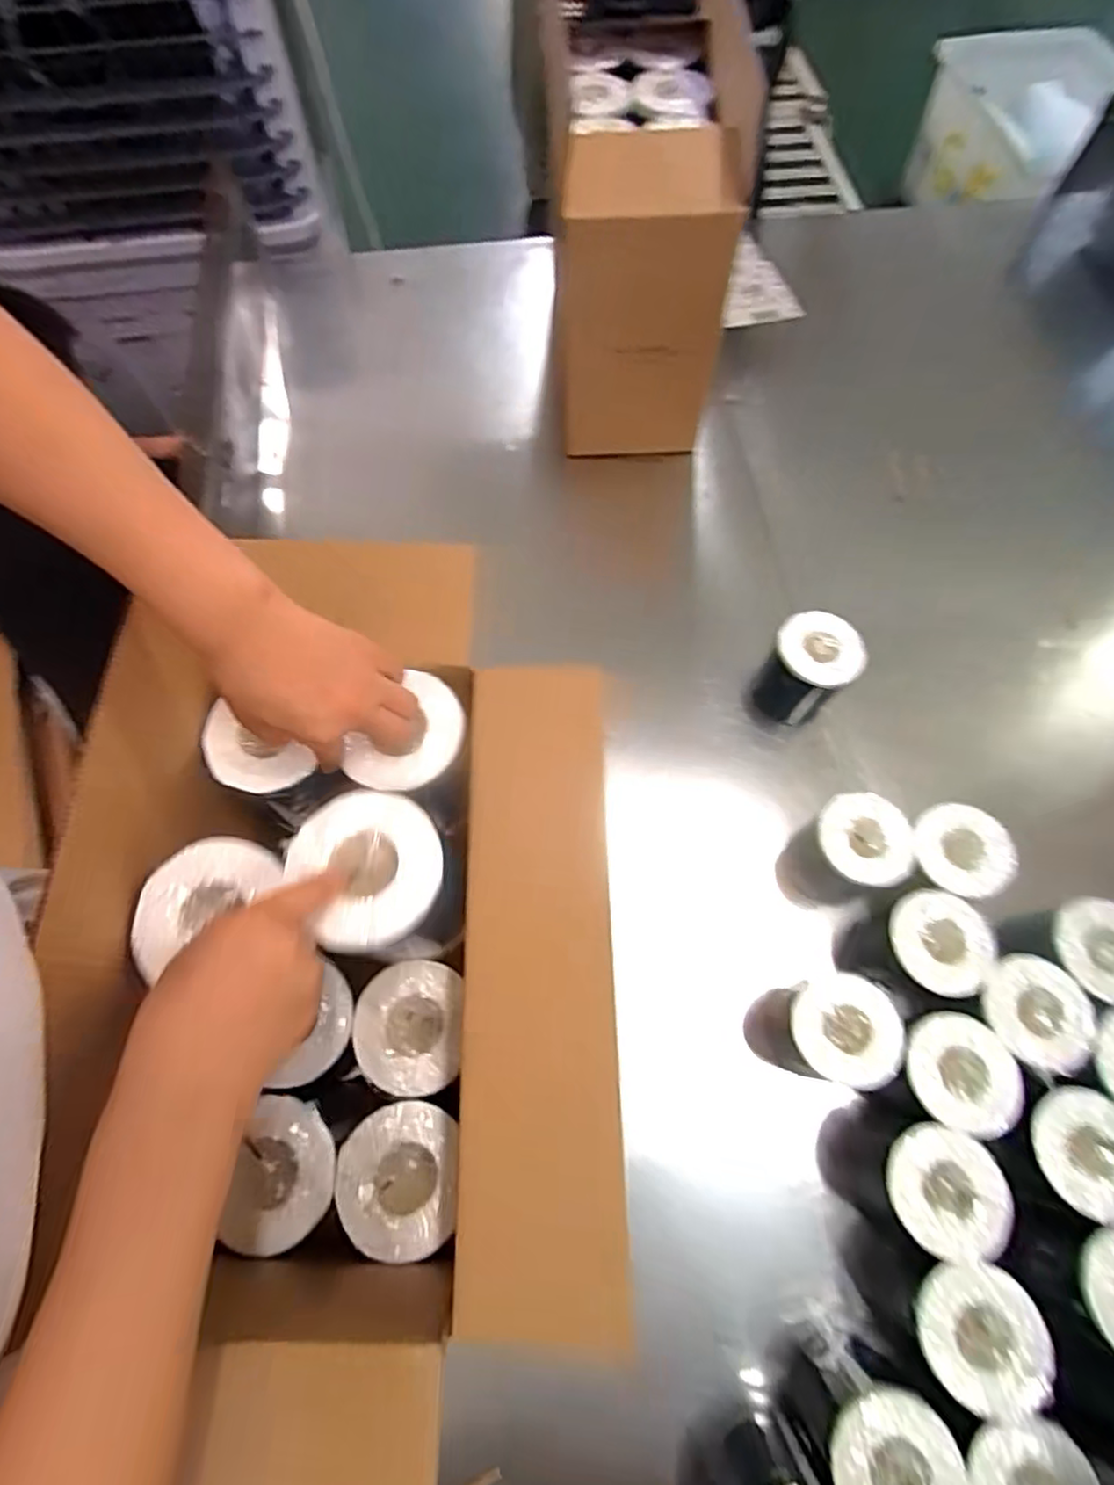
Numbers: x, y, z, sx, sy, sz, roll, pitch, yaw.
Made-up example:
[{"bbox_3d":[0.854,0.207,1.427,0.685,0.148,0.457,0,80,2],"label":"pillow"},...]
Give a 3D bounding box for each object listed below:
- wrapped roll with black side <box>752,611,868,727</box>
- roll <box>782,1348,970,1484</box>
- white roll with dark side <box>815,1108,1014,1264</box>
[{"bbox_3d":[0.295,-0.083,0.796,0.092,0.120,0.093,0,68,1],"label":"wrapped roll with black side"},{"bbox_3d":[0.248,0.552,0.533,0.091,0.144,0.093,0,68,1],"label":"roll"},{"bbox_3d":[0.322,0.398,0.616,0.099,0.152,0.095,11,68,5],"label":"white roll with dark side"}]

